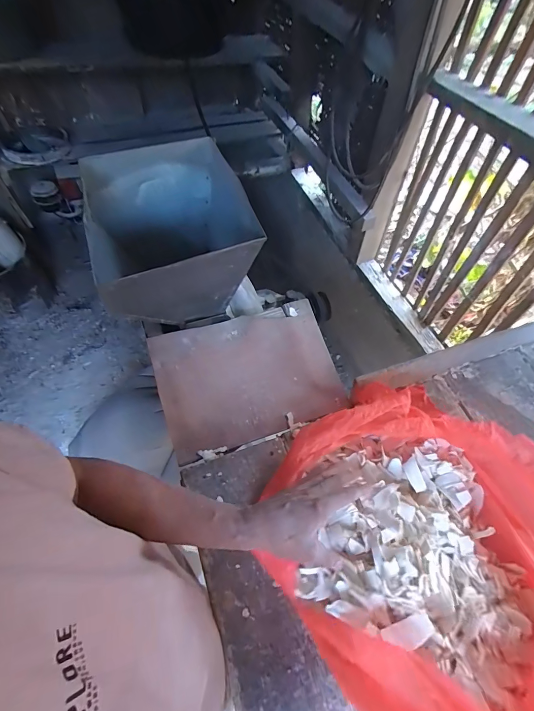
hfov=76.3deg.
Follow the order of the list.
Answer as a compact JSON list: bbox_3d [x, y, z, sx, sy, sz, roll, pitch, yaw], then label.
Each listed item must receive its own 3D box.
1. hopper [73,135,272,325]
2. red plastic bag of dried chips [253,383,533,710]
[{"bbox_3d":[-0.139,-0.177,0.575,0.246,0.210,0.274,-16,60,-12],"label":"hopper"},{"bbox_3d":[0.242,0.267,0.419,0.367,0.113,0.479,-34,66,-21],"label":"red plastic bag of dried chips"}]

